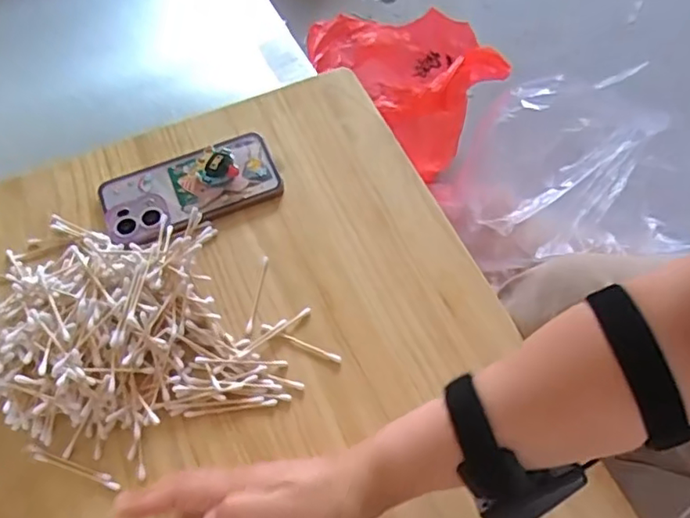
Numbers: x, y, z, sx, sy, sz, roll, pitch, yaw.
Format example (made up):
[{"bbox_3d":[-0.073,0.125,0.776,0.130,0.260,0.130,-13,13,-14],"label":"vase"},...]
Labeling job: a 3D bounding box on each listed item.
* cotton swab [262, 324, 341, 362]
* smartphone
[{"bbox_3d":[-0.036,0.067,0.486,0.071,0.004,0.006,22,64,13],"label":"cotton swab"},{"bbox_3d":[-0.145,-0.069,0.559,0.160,0.019,0.079,-21,62,-10],"label":"smartphone"}]

